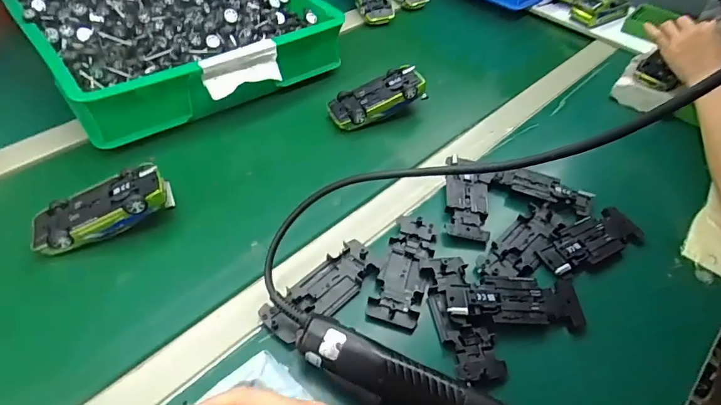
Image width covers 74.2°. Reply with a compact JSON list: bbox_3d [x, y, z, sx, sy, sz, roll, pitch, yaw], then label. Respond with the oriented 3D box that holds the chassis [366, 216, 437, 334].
[{"bbox_3d":[0.045,0.066,0.475,0.047,0.010,0.127,17,49,8],"label":"chassis"}]

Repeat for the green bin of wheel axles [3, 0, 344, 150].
[{"bbox_3d":[-0.292,-0.296,0.716,0.373,0.097,0.470,-28,54,-28],"label":"green bin of wheel axles"}]

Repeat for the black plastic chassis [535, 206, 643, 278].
[{"bbox_3d":[0.243,0.040,0.507,0.121,0.013,0.048,-18,53,-21],"label":"black plastic chassis"}]

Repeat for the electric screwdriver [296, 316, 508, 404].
[{"bbox_3d":[0.052,0.150,0.366,0.219,0.033,0.040,24,50,14],"label":"electric screwdriver"}]

